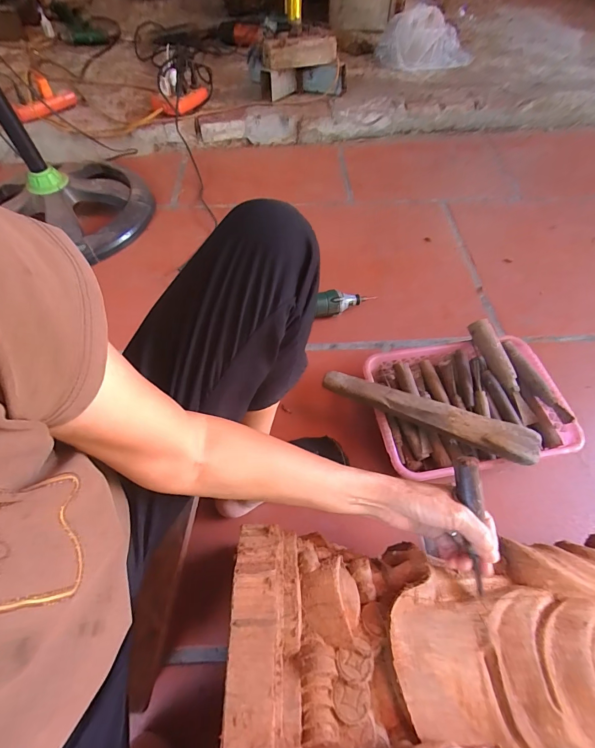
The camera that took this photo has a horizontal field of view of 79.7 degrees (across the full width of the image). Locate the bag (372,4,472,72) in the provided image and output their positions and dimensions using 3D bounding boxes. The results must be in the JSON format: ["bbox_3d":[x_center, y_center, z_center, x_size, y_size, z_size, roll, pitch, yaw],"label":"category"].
[{"bbox_3d":[0.508,-1.284,1.374,0.384,0.197,0.166,-4,59,-2],"label":"bag"}]

